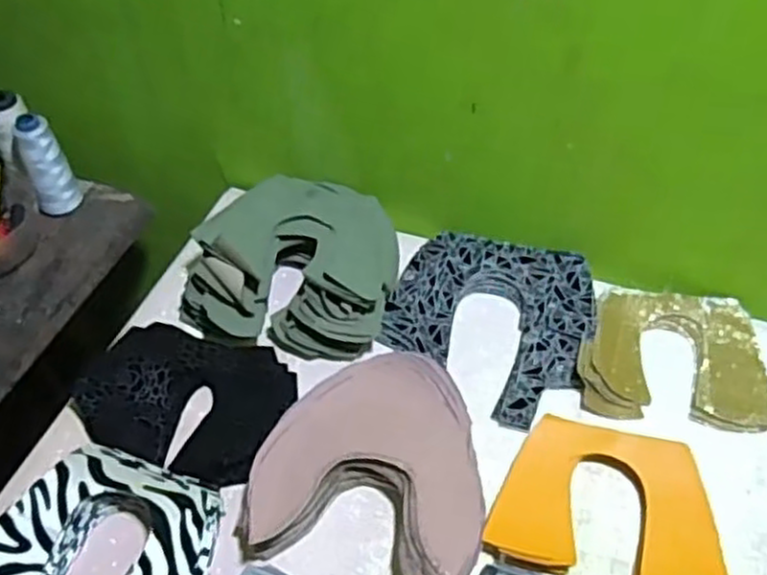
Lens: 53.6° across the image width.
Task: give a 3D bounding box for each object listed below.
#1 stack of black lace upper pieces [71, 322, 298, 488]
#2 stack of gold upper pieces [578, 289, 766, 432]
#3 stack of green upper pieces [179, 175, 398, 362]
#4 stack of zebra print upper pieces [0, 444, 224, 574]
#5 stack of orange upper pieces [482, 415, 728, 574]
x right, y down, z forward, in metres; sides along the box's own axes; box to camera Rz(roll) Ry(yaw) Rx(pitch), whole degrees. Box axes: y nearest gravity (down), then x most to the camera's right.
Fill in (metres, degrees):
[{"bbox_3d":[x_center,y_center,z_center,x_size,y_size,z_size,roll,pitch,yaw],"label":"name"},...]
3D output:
[{"bbox_3d":[-0.166,0.094,0.649,0.174,0.044,0.125,15,51,13],"label":"stack of black lace upper pieces"},{"bbox_3d":[0.259,0.059,0.682,0.161,0.023,0.137,6,49,5],"label":"stack of gold upper pieces"},{"bbox_3d":[-0.081,-0.030,0.723,0.186,0.078,0.185,10,50,9],"label":"stack of green upper pieces"},{"bbox_3d":[-0.204,0.192,0.560,0.164,0.052,0.139,13,50,12],"label":"stack of zebra print upper pieces"},{"bbox_3d":[0.171,0.163,0.580,0.164,0.015,0.119,11,50,10],"label":"stack of orange upper pieces"}]

